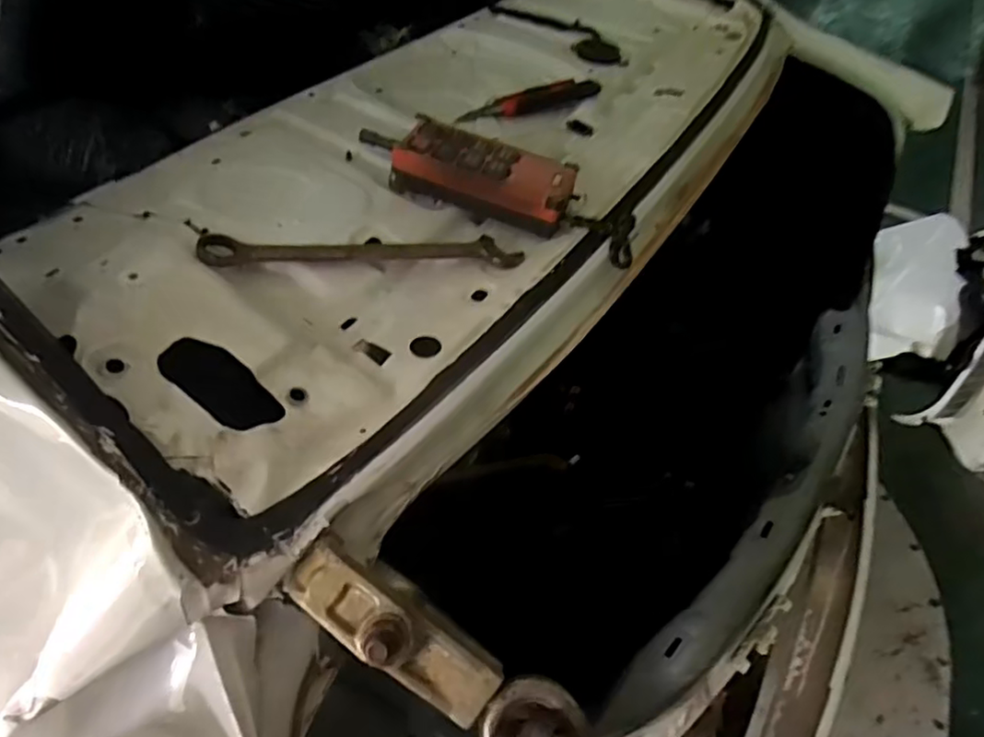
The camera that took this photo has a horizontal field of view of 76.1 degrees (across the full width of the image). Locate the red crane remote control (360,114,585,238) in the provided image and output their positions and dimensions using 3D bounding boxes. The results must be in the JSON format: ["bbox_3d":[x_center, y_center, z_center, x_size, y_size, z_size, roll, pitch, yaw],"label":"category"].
[{"bbox_3d":[-0.027,-0.186,0.592,0.211,0.055,0.088,18,48,11],"label":"red crane remote control"}]

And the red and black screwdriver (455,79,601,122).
[{"bbox_3d":[0.044,-0.322,0.753,0.178,0.026,0.023,-15,50,-19],"label":"red and black screwdriver"}]

